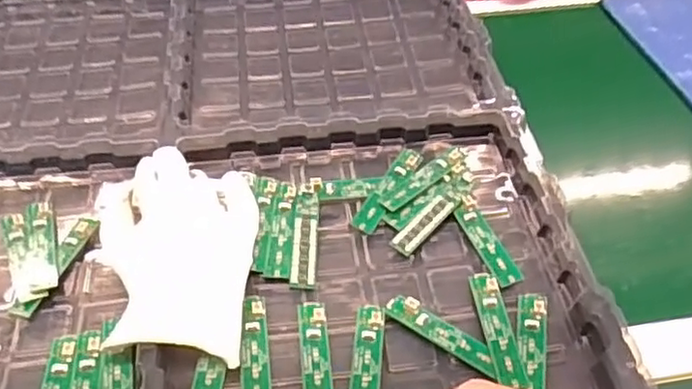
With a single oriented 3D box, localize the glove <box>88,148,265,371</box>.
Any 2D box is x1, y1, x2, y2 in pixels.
[{"bbox_3d":[-0.117,0.035,0.430,0.109,0.032,0.150,1,47,1],"label":"glove"}]

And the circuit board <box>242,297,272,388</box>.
[{"bbox_3d":[-0.055,0.098,0.397,0.018,0.005,0.081,2,49,-12],"label":"circuit board"}]

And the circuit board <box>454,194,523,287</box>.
[{"bbox_3d":[0.099,0.032,0.458,0.018,0.004,0.076,-22,52,-4],"label":"circuit board"}]

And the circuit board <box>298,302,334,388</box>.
[{"bbox_3d":[-0.018,0.101,0.394,0.018,0.005,0.081,-2,48,-6],"label":"circuit board"}]

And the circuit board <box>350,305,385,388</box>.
[{"bbox_3d":[0.013,0.102,0.394,0.018,0.004,0.079,4,48,4],"label":"circuit board"}]

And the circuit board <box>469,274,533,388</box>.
[{"bbox_3d":[0.096,0.082,0.409,0.018,0.005,0.078,-8,48,0],"label":"circuit board"}]

